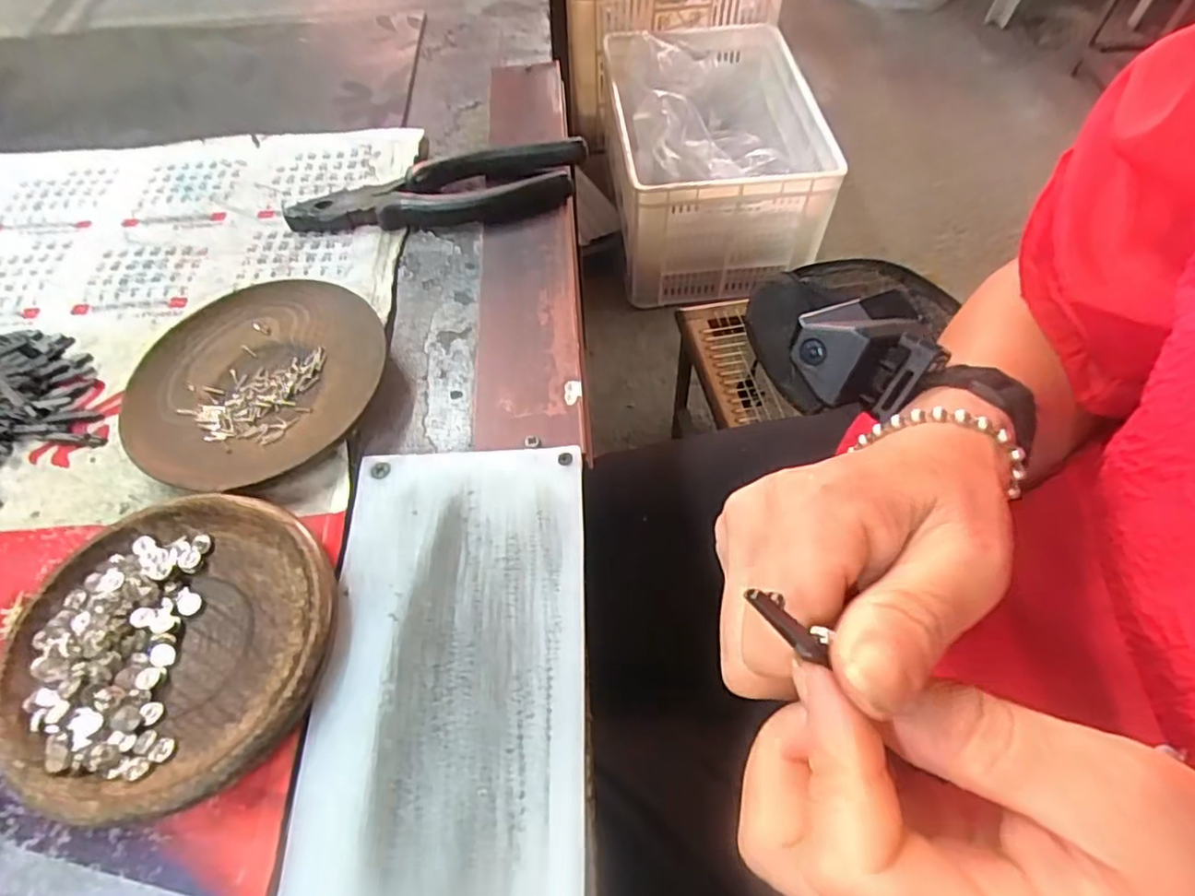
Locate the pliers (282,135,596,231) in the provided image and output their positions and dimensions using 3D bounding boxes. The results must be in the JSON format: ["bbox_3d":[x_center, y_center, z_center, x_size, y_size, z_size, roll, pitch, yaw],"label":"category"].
[{"bbox_3d":[-0.091,-0.148,0.370,0.167,0.019,0.048,-5,57,0],"label":"pliers"}]

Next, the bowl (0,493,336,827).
[{"bbox_3d":[-0.151,0.070,0.232,0.111,0.014,0.109,-1,57,2],"label":"bowl"}]

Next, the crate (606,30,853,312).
[{"bbox_3d":[0.210,-0.573,1.225,0.360,0.263,0.547,-4,57,-1],"label":"crate"}]

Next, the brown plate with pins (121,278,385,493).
[{"bbox_3d":[-0.155,-0.031,0.301,0.111,0.015,0.113,-1,57,2],"label":"brown plate with pins"}]

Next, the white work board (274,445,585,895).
[{"bbox_3d":[-0.051,0.086,0.224,0.093,0.008,0.195,-3,57,1],"label":"white work board"}]

